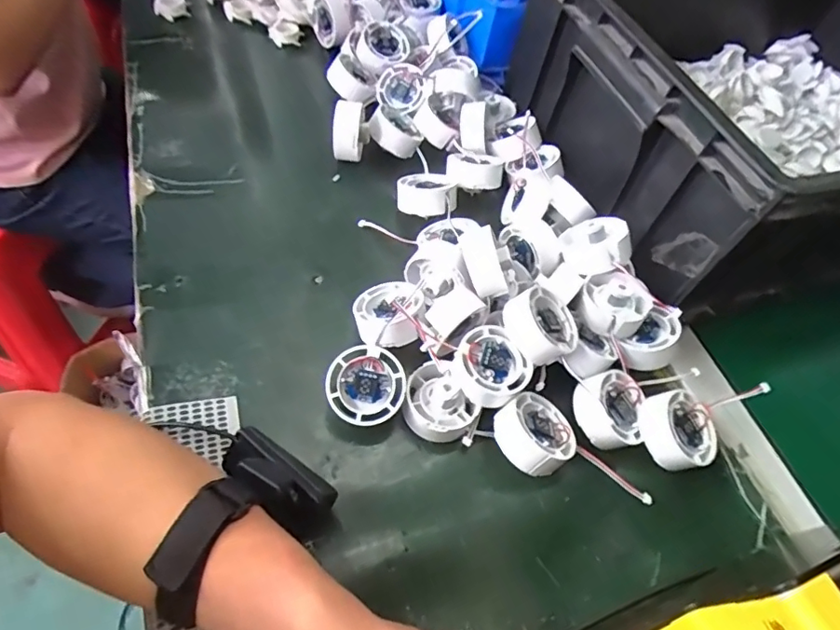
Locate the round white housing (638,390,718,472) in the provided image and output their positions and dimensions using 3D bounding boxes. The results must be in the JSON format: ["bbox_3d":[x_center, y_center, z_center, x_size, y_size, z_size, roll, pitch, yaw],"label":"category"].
[{"bbox_3d":[0.192,0.088,0.387,0.050,0.024,0.050,13,62,-25],"label":"round white housing"}]

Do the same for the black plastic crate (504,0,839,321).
[{"bbox_3d":[0.363,-0.225,0.542,0.468,0.165,0.381,-13,59,-18],"label":"black plastic crate"}]

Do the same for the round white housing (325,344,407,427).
[{"bbox_3d":[-0.038,0.049,0.371,0.053,0.022,0.052,21,84,-4],"label":"round white housing"}]

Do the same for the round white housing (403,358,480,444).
[{"bbox_3d":[0.011,0.063,0.376,0.044,0.034,0.052,-36,69,-28],"label":"round white housing"}]

